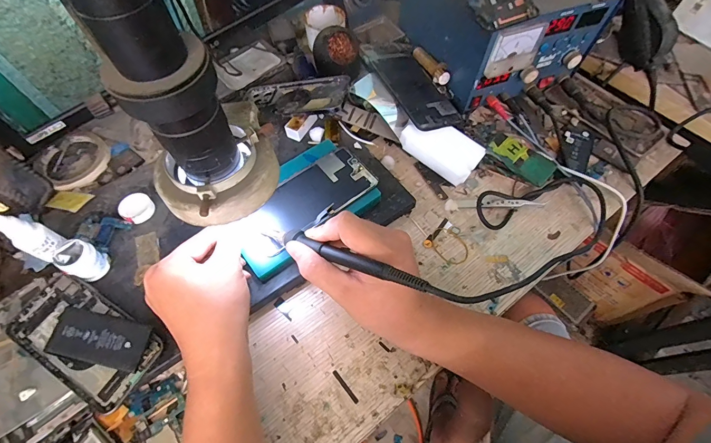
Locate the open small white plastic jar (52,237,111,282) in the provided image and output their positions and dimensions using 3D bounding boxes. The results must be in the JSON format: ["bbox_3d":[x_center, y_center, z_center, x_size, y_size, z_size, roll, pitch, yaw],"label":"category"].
[{"bbox_3d":[-0.283,0.041,0.360,0.032,0.036,0.033,0,61,0],"label":"open small white plastic jar"}]

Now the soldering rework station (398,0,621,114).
[{"bbox_3d":[0.199,-0.298,0.489,0.198,0.142,0.225,-15,63,-7],"label":"soldering rework station"}]

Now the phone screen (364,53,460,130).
[{"bbox_3d":[0.082,-0.185,0.478,0.074,0.010,0.153,-14,61,-17],"label":"phone screen"}]

